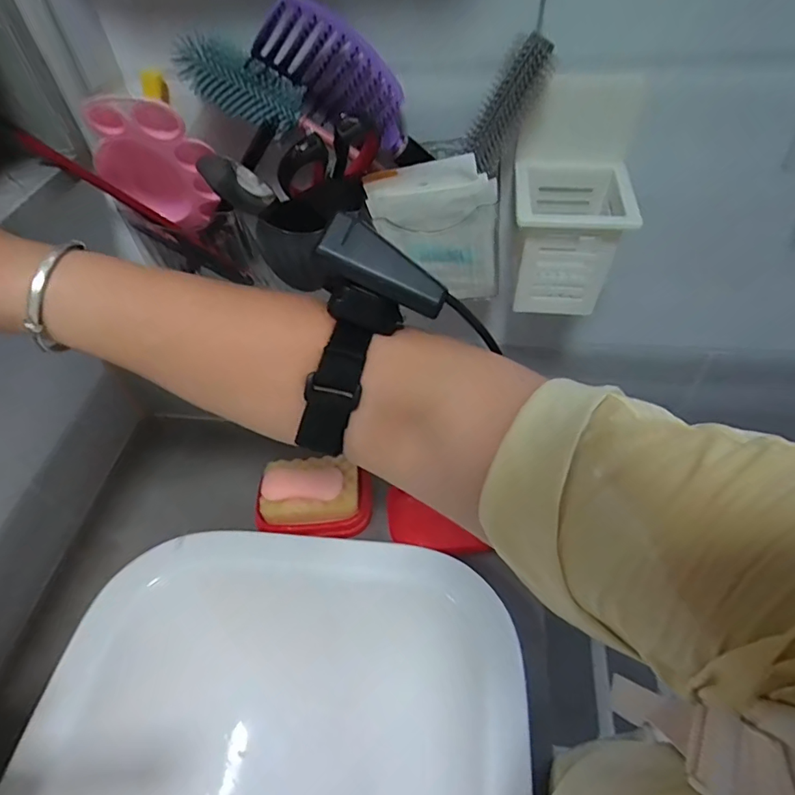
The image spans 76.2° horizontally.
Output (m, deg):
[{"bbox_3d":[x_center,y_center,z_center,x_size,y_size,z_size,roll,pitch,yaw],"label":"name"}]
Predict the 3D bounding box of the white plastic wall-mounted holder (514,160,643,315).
[{"bbox_3d":[0.149,-0.144,0.456,0.088,0.110,0.098,3,50,8],"label":"white plastic wall-mounted holder"}]

